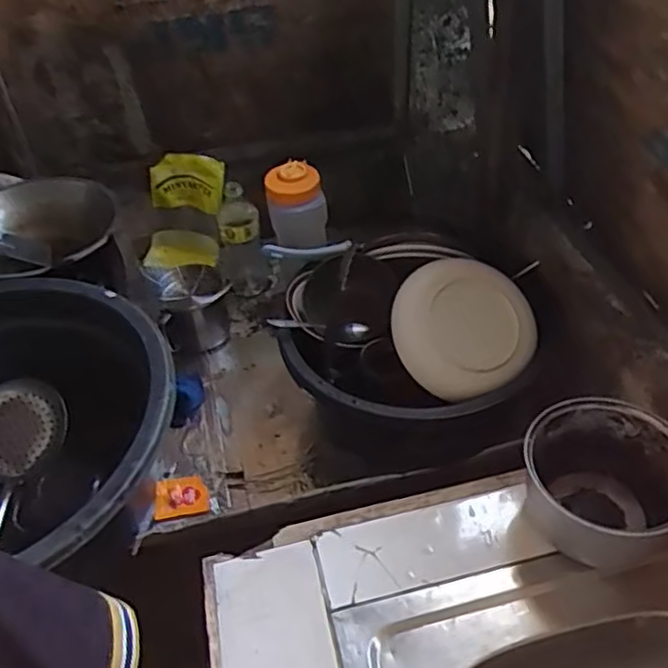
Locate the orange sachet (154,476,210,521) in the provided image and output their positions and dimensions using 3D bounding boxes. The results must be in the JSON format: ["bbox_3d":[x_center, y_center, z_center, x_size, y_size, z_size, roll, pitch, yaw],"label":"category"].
[{"bbox_3d":[-0.237,0.254,1.042,0.081,0.013,0.069,-9,49,-4],"label":"orange sachet"}]

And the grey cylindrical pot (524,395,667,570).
[{"bbox_3d":[0.305,0.165,0.756,0.167,0.109,0.154,26,52,29],"label":"grey cylindrical pot"}]

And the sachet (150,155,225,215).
[{"bbox_3d":[-0.312,-0.318,1.423,0.157,0.132,0.031,-8,44,-1],"label":"sachet"}]

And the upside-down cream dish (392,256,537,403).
[{"bbox_3d":[0.184,-0.013,0.962,0.202,0.055,0.197,0,81,-2],"label":"upside-down cream dish"}]

